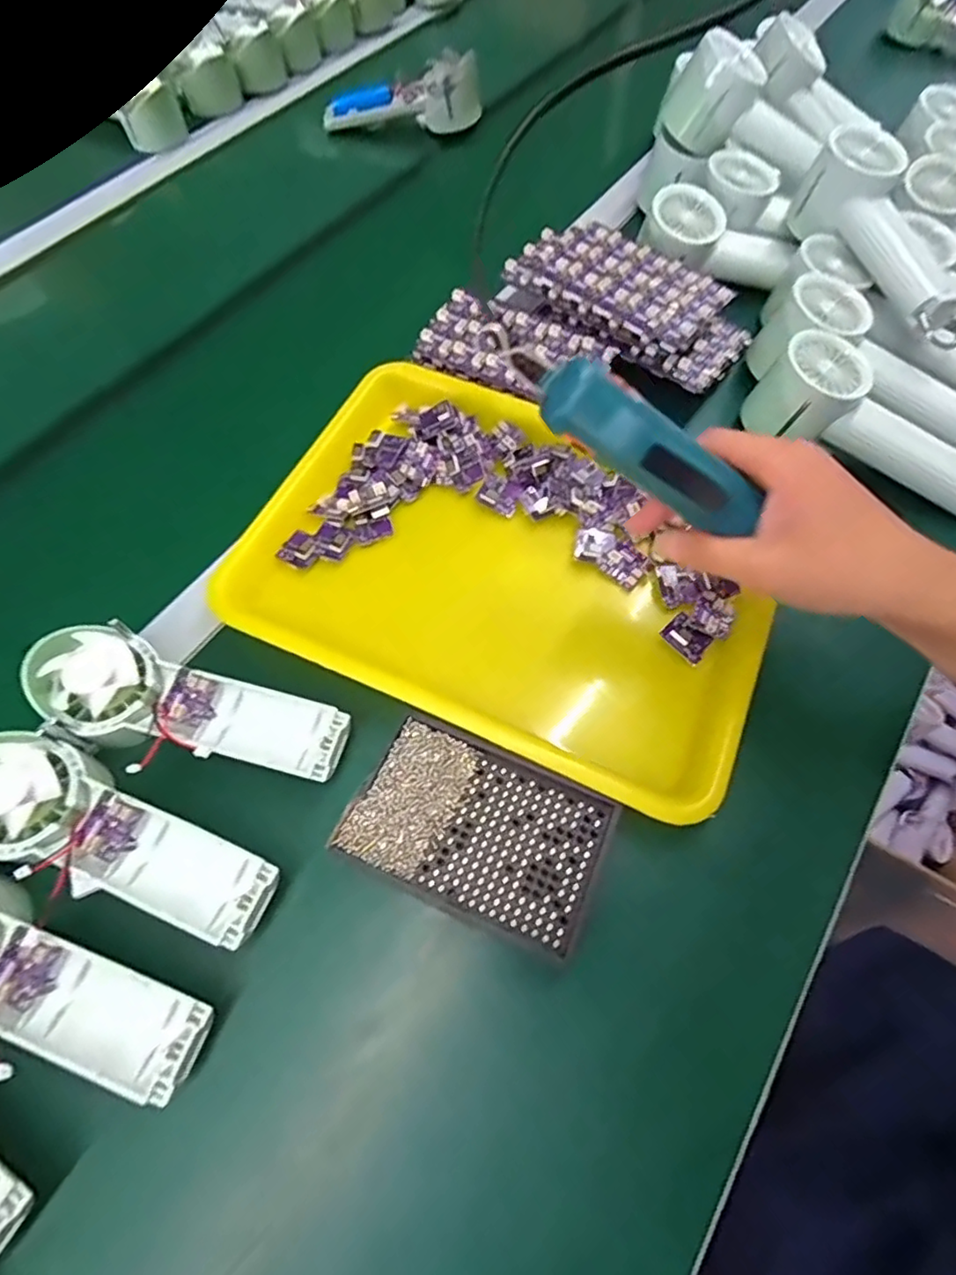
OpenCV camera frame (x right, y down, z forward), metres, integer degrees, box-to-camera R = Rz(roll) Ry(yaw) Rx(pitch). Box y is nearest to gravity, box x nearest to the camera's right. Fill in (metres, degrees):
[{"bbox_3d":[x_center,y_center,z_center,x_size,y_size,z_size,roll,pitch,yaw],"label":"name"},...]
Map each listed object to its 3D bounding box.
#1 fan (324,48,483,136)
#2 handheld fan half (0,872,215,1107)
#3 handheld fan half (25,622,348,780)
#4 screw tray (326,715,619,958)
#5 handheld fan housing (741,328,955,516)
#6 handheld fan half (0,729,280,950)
[{"bbox_3d":[-0.083,-0.595,0.655,0.170,0.058,0.055,3,64,1],"label":"fan"},{"bbox_3d":[-0.214,0.158,0.283,0.178,0.034,0.065,13,64,6],"label":"handheld fan half"},{"bbox_3d":[-0.164,0.040,0.337,0.174,0.029,0.062,18,65,9],"label":"handheld fan half"},{"bbox_3d":[0.002,0.103,0.330,0.132,0.011,0.083,22,66,10],"label":"screw tray"},{"bbox_3d":[0.291,-0.144,0.440,0.192,0.057,0.062,31,67,-1],"label":"handheld fan housing"},{"bbox_3d":[-0.188,0.100,0.303,0.170,0.031,0.060,21,65,10],"label":"handheld fan half"}]

